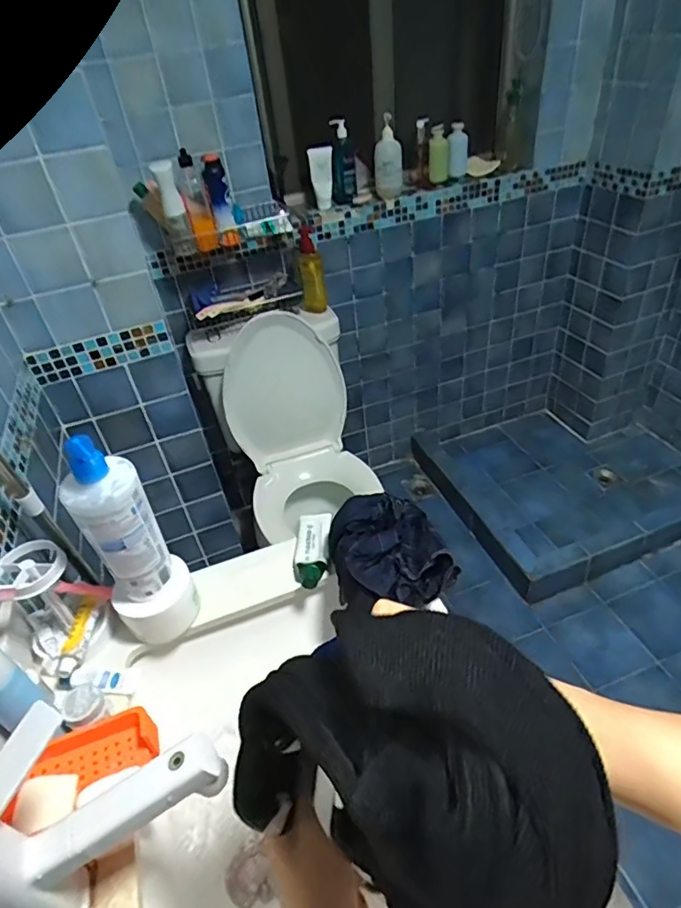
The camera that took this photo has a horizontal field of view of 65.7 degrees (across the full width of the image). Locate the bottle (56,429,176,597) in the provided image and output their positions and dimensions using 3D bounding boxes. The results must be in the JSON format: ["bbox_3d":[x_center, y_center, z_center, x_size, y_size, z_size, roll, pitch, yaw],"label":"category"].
[{"bbox_3d":[-0.228,0.068,0.541,0.066,0.194,0.050,-30,45,-24],"label":"bottle"}]

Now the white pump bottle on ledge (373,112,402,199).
[{"bbox_3d":[0.129,-0.819,1.462,0.073,0.186,0.073,-8,40,-1],"label":"white pump bottle on ledge"}]

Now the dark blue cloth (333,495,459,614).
[{"bbox_3d":[0.060,0.110,0.629,0.139,0.075,0.156,-12,40,-6],"label":"dark blue cloth"}]

